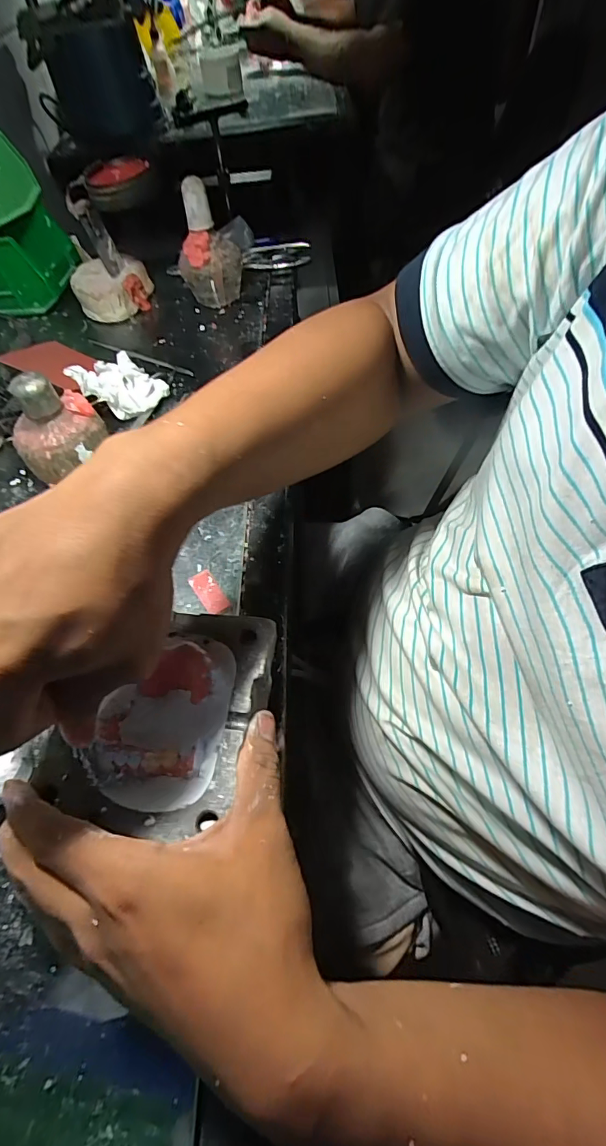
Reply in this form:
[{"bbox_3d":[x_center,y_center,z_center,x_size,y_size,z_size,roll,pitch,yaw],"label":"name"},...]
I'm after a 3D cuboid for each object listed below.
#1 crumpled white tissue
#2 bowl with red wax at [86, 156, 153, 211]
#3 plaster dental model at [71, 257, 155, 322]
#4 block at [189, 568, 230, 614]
[{"bbox_3d":[-0.179,-0.187,0.455,0.073,0.053,0.044,-41,64,-20],"label":"crumpled white tissue"},{"bbox_3d":[-0.193,-0.412,0.481,0.068,0.031,0.065,-16,58,-6],"label":"bowl with red wax"},{"bbox_3d":[-0.242,-0.361,0.579,0.089,0.046,0.073,-8,56,0],"label":"plaster dental model"},{"bbox_3d":[-0.071,0.014,0.344,0.017,0.005,0.038,-32,61,-15],"label":"block"}]

